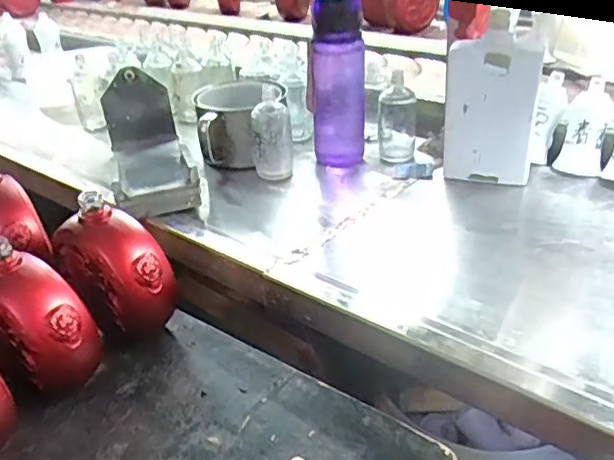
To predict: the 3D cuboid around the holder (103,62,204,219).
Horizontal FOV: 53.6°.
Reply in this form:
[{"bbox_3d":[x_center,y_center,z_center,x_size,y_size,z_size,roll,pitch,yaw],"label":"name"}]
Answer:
[{"bbox_3d":[-0.224,-0.120,0.844,0.111,0.107,0.274,-16,33,-14],"label":"holder"}]

